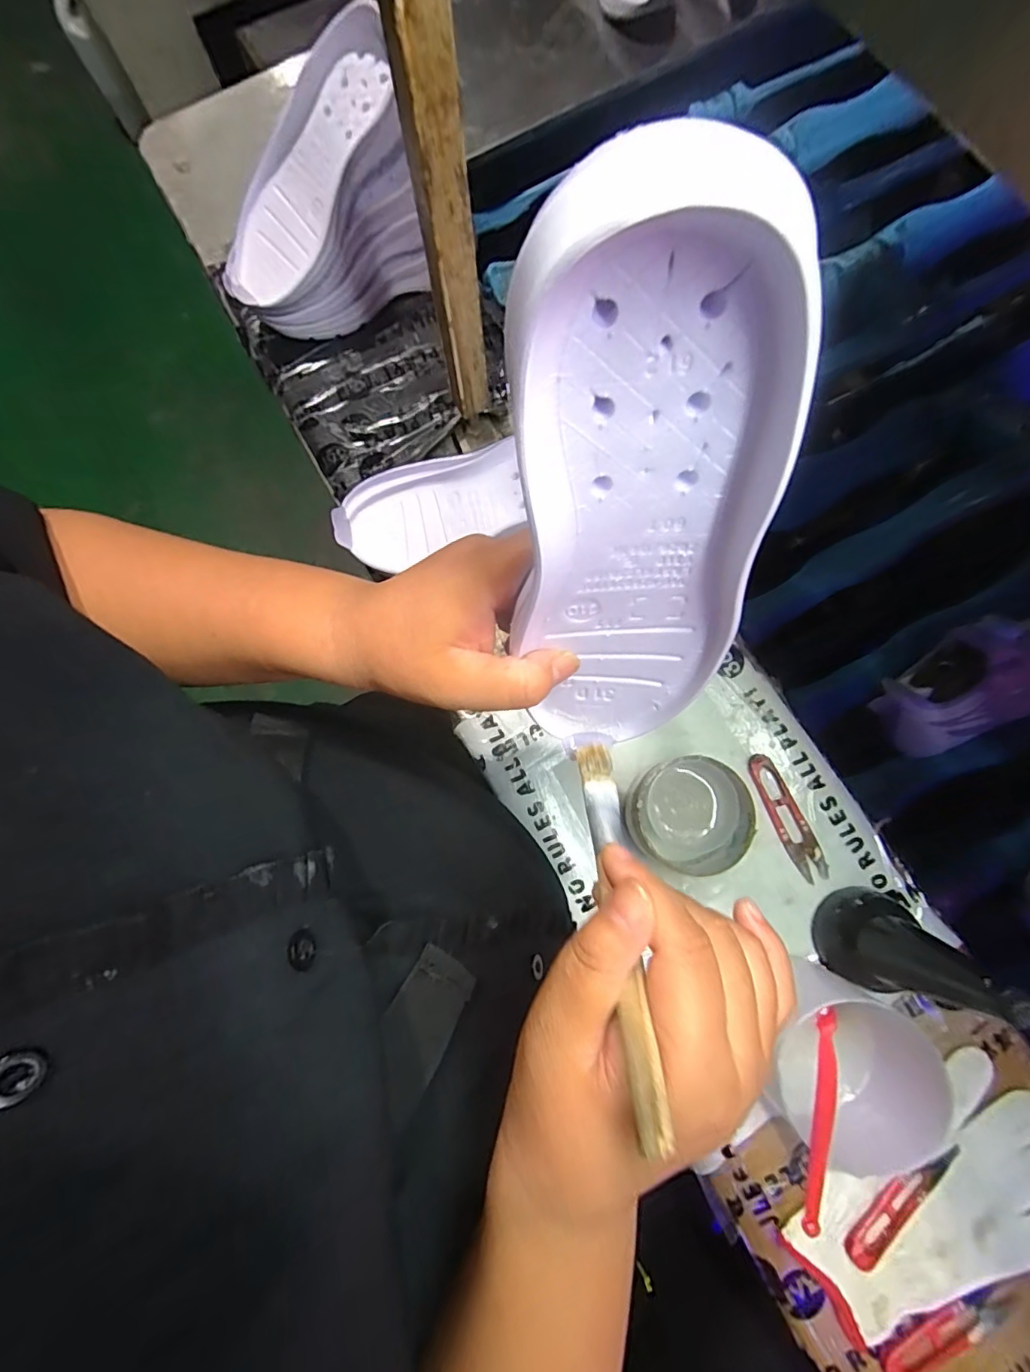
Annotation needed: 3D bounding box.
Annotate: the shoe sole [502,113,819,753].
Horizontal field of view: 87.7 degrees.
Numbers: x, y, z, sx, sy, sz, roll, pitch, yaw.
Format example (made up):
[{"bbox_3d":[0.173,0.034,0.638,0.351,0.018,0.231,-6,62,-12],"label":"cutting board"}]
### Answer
[{"bbox_3d":[0.041,-0.037,0.188,0.073,0.219,0.025,-10,55,-1],"label":"shoe sole"}]

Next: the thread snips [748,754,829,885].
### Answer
[{"bbox_3d":[0.214,0.102,0.419,0.023,0.007,0.102,-22,79,-3],"label":"thread snips"}]

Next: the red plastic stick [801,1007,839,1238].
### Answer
[{"bbox_3d":[0.185,0.250,0.323,0.008,0.017,0.138,45,39,9],"label":"red plastic stick"}]

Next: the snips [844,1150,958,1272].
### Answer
[{"bbox_3d":[0.265,0.353,0.365,0.100,0.011,0.021,-36,80,-6],"label":"snips"}]

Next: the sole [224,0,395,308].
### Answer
[{"bbox_3d":[-0.180,-0.432,0.450,0.085,0.029,0.219,47,114,10],"label":"sole"}]

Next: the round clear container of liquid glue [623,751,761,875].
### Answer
[{"bbox_3d":[0.129,0.096,0.401,0.079,0.053,0.081,0,79,1],"label":"round clear container of liquid glue"}]

